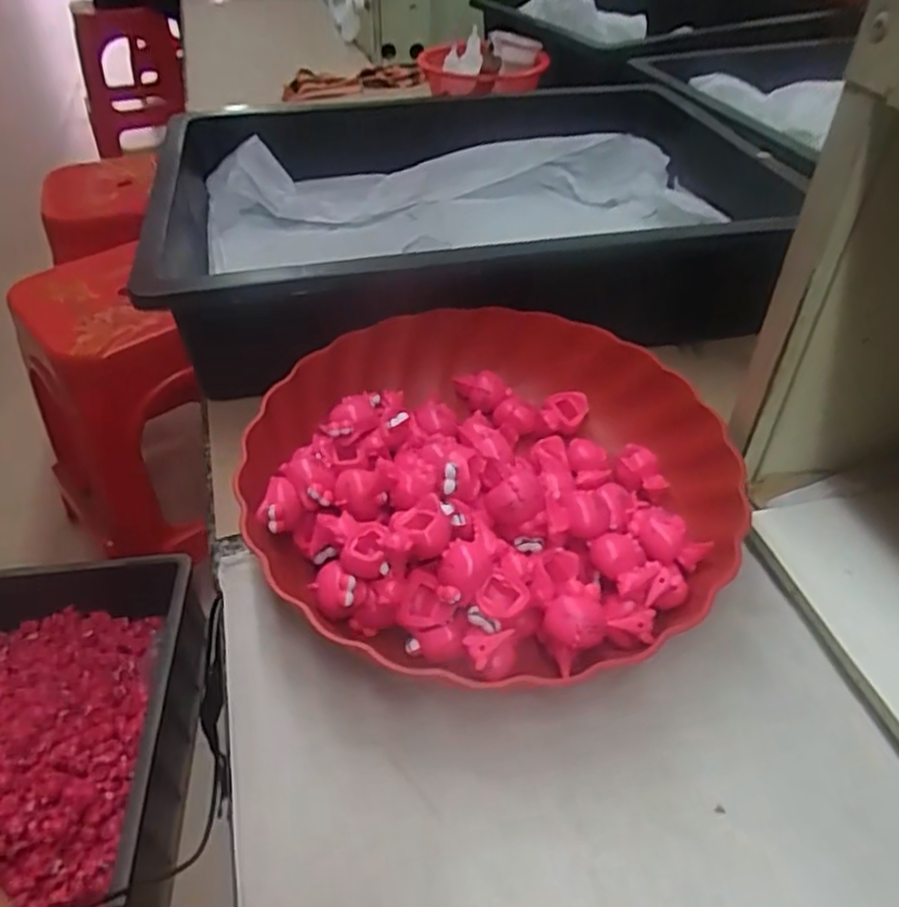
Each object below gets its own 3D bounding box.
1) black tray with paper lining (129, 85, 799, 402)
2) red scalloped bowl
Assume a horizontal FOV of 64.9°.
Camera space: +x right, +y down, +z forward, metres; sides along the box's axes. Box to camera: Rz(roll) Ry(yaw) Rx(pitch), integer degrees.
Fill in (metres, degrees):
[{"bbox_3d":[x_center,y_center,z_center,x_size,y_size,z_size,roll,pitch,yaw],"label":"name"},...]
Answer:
[{"bbox_3d":[0.013,-0.189,0.571,0.461,0.095,0.330,-8,43,-8],"label":"black tray with paper lining"},{"bbox_3d":[0.021,0.010,0.368,0.237,0.067,0.232,0,42,0],"label":"red scalloped bowl"}]

